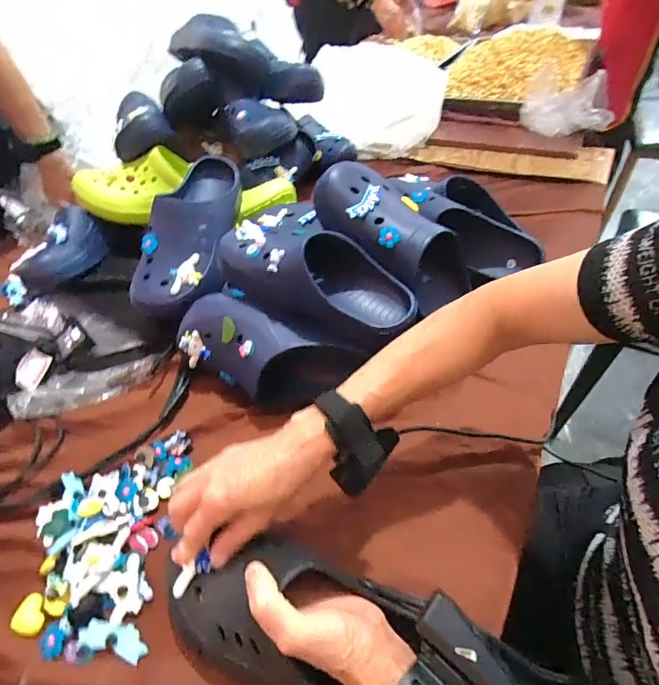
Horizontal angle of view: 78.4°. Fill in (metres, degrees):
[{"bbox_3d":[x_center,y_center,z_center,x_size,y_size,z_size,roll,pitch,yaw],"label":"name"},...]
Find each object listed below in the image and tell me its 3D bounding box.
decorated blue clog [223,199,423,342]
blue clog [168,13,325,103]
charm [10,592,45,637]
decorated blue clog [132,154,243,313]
[{"bbox_3d":[-0.014,-0.085,0.496,0.249,0.090,0.112,19,52,23],"label":"decorated blue clog"},{"bbox_3d":[-0.159,-0.535,0.785,0.300,0.097,0.127,14,43,-18],"label":"blue clog"},{"bbox_3d":[-0.282,0.257,0.383,0.026,0.006,0.033,-1,47,7],"label":"charm"},{"bbox_3d":[-0.186,-0.176,0.594,0.128,0.100,0.280,7,66,13],"label":"decorated blue clog"}]

